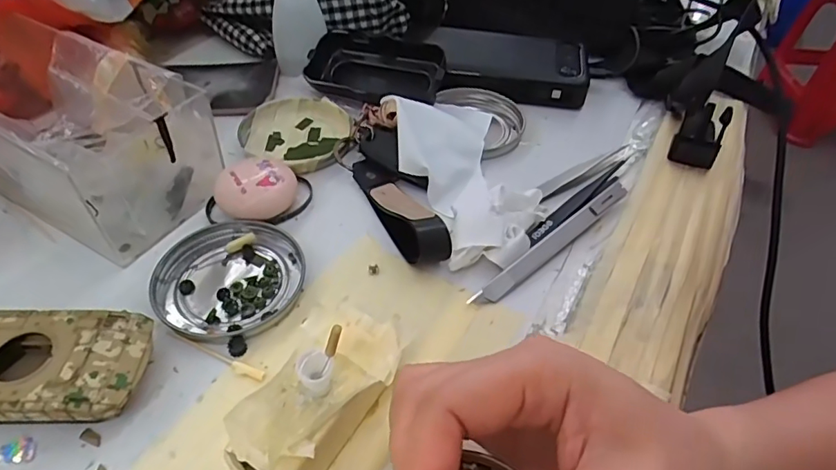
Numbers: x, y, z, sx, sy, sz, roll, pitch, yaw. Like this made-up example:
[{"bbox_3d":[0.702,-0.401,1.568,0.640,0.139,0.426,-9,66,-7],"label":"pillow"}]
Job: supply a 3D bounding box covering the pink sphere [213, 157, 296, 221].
[{"bbox_3d":[-0.099,-0.026,0.323,0.047,0.024,0.037,-15,50,-16],"label":"pink sphere"}]

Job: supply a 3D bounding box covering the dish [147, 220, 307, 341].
[{"bbox_3d":[-0.104,0.023,0.289,0.076,0.008,0.076,1,47,-1],"label":"dish"}]

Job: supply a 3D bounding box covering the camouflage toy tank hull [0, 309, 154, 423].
[{"bbox_3d":[-0.172,0.062,0.238,0.095,0.025,0.053,0,47,-2],"label":"camouflage toy tank hull"}]

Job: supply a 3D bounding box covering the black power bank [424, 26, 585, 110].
[{"bbox_3d":[0.074,-0.142,0.435,0.128,0.021,0.071,11,48,8],"label":"black power bank"}]

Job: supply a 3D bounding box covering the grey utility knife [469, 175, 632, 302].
[{"bbox_3d":[0.083,0.003,0.314,0.137,0.010,0.012,-33,56,-28],"label":"grey utility knife"}]

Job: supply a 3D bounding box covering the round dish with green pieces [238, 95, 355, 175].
[{"bbox_3d":[-0.090,-0.075,0.382,0.080,0.013,0.074,1,47,-1],"label":"round dish with green pieces"}]

